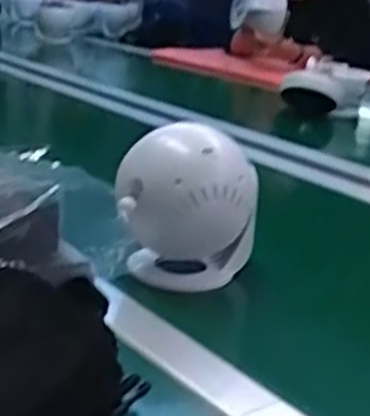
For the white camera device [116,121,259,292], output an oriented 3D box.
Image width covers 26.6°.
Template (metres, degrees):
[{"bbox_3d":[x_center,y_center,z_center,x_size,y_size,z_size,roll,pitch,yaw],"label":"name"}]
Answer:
[{"bbox_3d":[0.000,0.005,0.662,0.091,0.141,0.090,14,22,28],"label":"white camera device"}]

